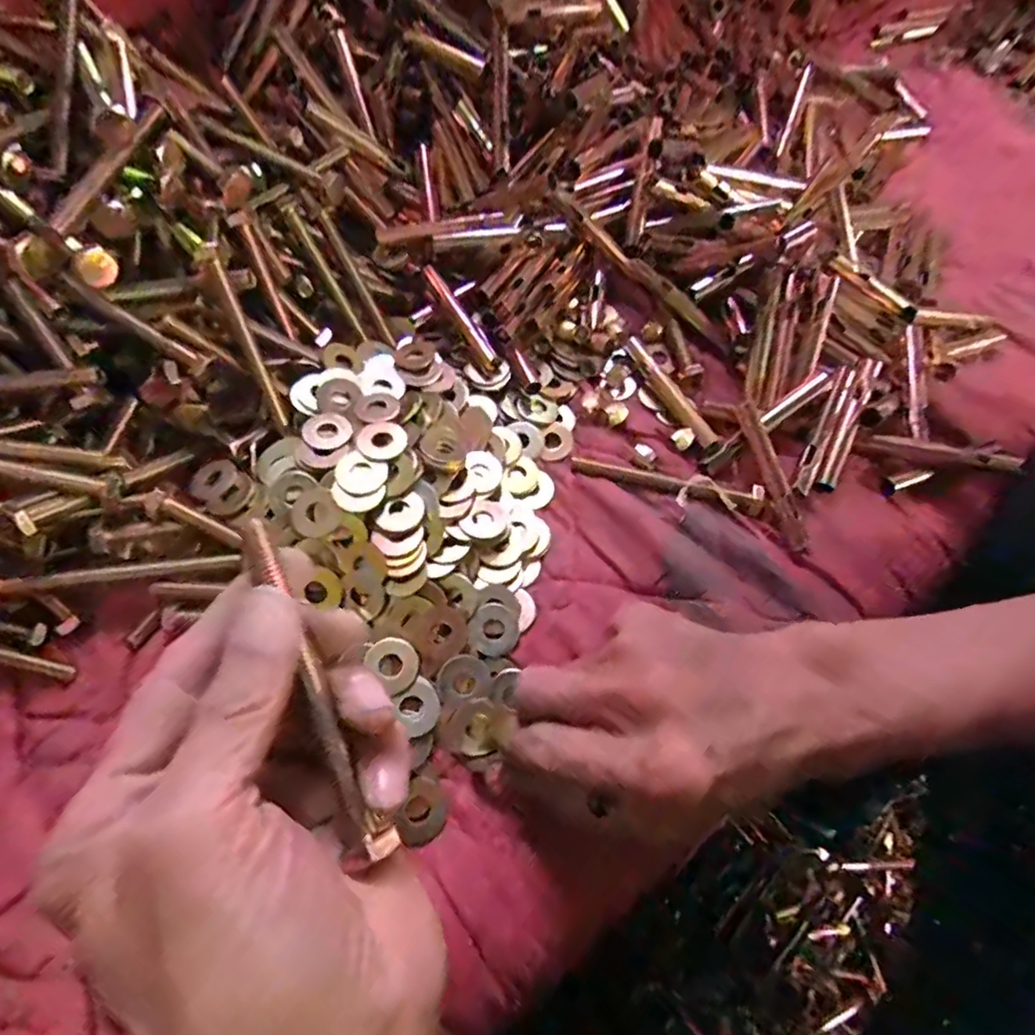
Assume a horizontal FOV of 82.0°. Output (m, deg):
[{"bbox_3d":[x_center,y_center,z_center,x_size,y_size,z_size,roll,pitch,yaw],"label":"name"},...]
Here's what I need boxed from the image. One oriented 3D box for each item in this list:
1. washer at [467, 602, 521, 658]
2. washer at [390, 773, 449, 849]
[{"bbox_3d":[-0.011,0.054,0.287,0.025,0.004,0.024,1,63,-2],"label":"washer"},{"bbox_3d":[-0.042,0.127,0.256,0.023,0.004,0.024,41,62,4],"label":"washer"}]

